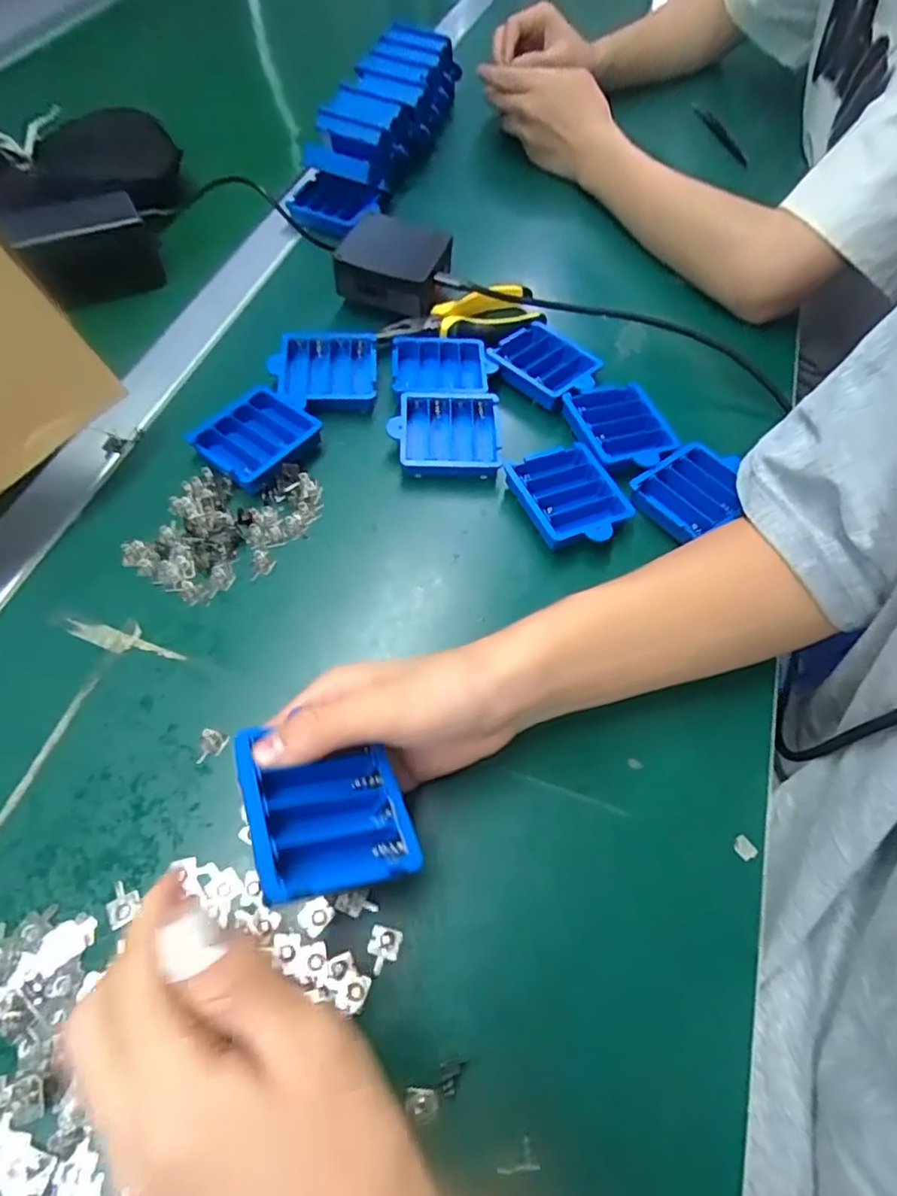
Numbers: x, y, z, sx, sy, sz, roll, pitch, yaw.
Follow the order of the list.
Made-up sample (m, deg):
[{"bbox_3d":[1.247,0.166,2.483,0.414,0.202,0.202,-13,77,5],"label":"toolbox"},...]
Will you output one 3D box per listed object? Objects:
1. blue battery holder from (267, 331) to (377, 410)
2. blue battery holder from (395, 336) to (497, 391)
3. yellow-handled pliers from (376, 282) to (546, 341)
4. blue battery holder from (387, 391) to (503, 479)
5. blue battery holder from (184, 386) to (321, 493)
[{"bbox_3d":[-0.091,-0.168,0.447,0.076,0.018,0.069,-10,62,-7],"label":"blue battery holder"},{"bbox_3d":[-0.003,-0.172,0.462,0.075,0.032,0.064,-2,61,-2],"label":"blue battery holder"},{"bbox_3d":[0.011,-0.222,0.479,0.133,0.012,0.049,-20,63,-12],"label":"yellow-handled pliers"},{"bbox_3d":[-0.002,-0.115,0.427,0.074,0.023,0.064,1,61,-1],"label":"blue battery holder"},{"bbox_3d":[-0.133,-0.112,0.416,0.069,0.016,0.069,36,66,17],"label":"blue battery holder"}]

